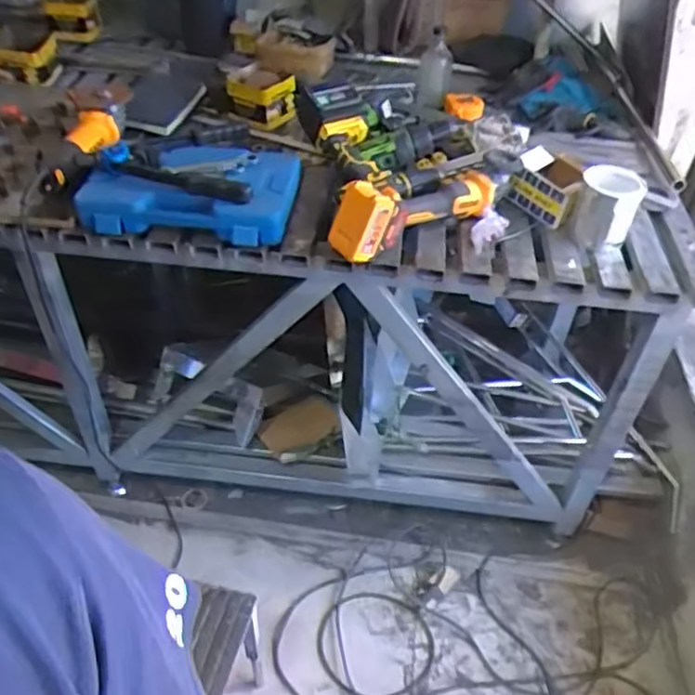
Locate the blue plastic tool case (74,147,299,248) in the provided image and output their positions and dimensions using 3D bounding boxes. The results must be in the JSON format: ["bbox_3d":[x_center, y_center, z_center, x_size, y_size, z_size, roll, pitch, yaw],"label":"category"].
[{"bbox_3d":[-0.277,-0.294,1.195,0.356,0.071,0.244,4,43,2],"label":"blue plastic tool case"}]

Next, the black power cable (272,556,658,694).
[{"bbox_3d":[0.305,0.688,1.500,0.892,0.031,0.525,14,44,12],"label":"black power cable"}]

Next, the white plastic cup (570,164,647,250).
[{"bbox_3d":[0.450,-0.242,1.147,0.101,0.118,0.100,2,43,-1],"label":"white plastic cup"}]

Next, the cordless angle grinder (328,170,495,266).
[{"bbox_3d":[0.116,-0.252,1.128,0.314,0.103,0.102,-24,49,-26],"label":"cordless angle grinder"}]

